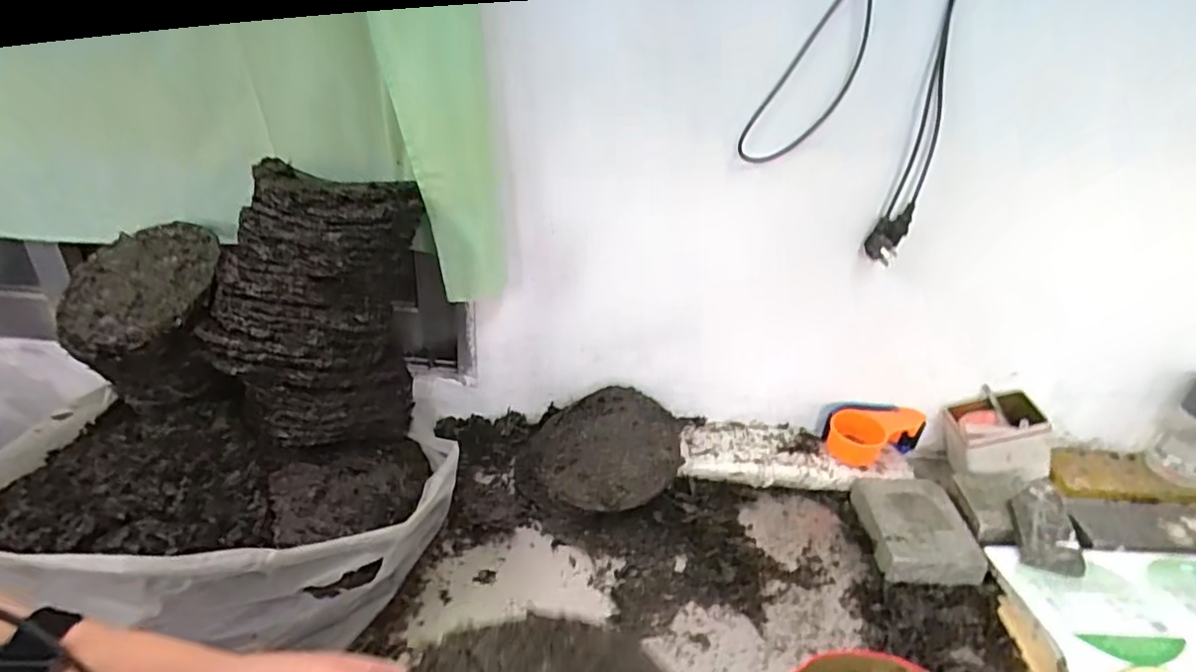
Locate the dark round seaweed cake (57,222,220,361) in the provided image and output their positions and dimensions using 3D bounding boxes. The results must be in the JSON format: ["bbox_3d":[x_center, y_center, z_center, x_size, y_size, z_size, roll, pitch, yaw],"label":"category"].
[{"bbox_3d":[-0.578,-0.062,0.790,0.183,0.026,0.194,-17,55,-6],"label":"dark round seaweed cake"}]

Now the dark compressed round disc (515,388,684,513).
[{"bbox_3d":[-0.001,0.167,0.890,0.224,0.099,0.187,0,29,-5],"label":"dark compressed round disc"}]

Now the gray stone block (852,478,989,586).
[{"bbox_3d":[0.419,0.252,0.833,0.127,0.048,0.156,1,29,-5],"label":"gray stone block"}]

